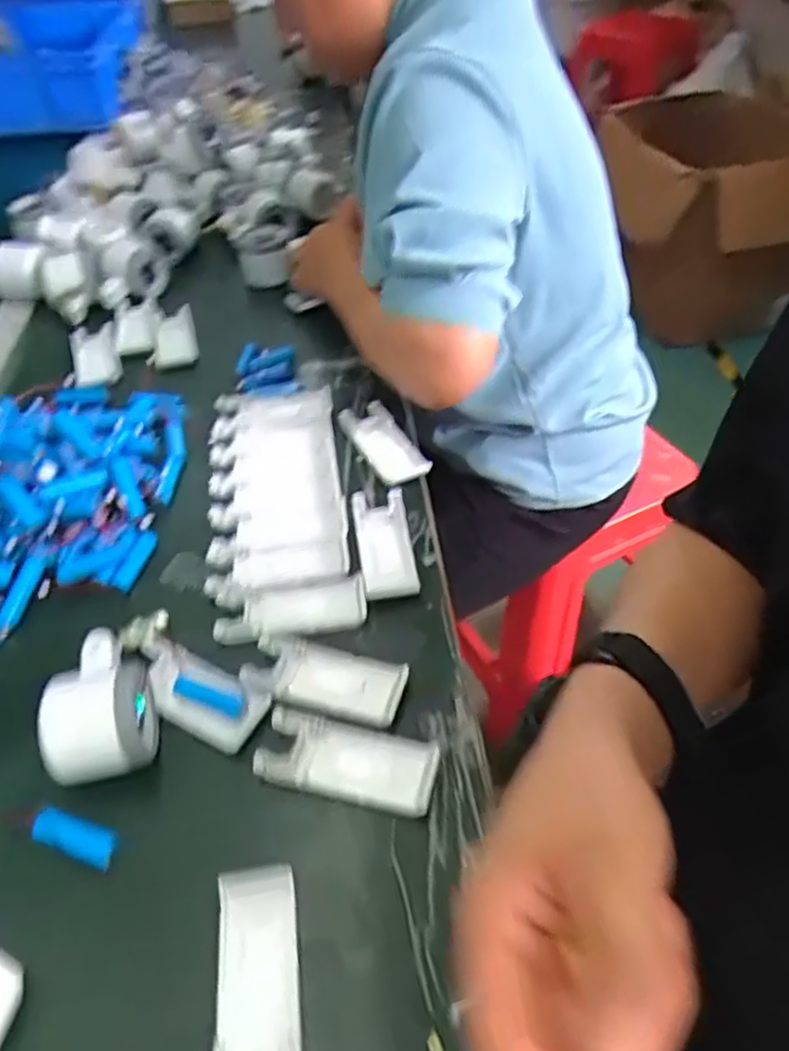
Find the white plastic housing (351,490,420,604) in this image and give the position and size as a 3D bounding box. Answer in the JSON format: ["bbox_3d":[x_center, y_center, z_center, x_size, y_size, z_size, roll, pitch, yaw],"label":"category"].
[{"bbox_3d":[-0.007,0.012,0.551,0.040,0.011,0.109,-7,47,-5],"label":"white plastic housing"}]

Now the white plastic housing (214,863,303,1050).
[{"bbox_3d":[-0.066,0.225,0.353,0.040,0.009,0.110,-6,47,-4],"label":"white plastic housing"}]

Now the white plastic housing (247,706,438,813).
[{"bbox_3d":[-0.028,0.137,0.433,0.105,0.010,0.044,11,48,12],"label":"white plastic housing"}]

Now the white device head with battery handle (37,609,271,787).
[{"bbox_3d":[-0.151,0.092,0.454,0.122,0.044,0.116,-15,48,-12],"label":"white device head with battery handle"}]

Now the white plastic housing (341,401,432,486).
[{"bbox_3d":[-0.006,-0.071,0.634,0.043,0.015,0.102,-24,50,-20],"label":"white plastic housing"}]

